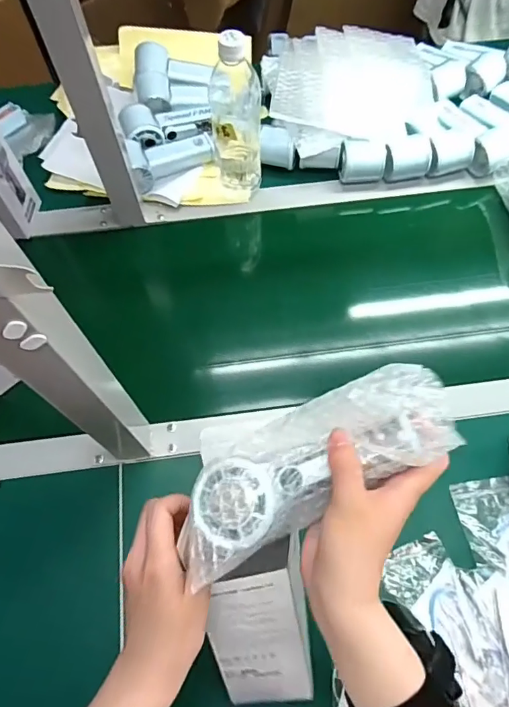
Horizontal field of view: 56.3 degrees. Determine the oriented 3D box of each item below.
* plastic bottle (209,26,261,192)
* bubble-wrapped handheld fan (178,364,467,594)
[{"bbox_3d":[-0.023,-0.303,0.621,0.067,0.212,0.058,-1,66,1],"label":"plastic bottle"},{"bbox_3d":[0.031,0.069,0.310,0.184,0.047,0.076,-32,67,10],"label":"bubble-wrapped handheld fan"}]

